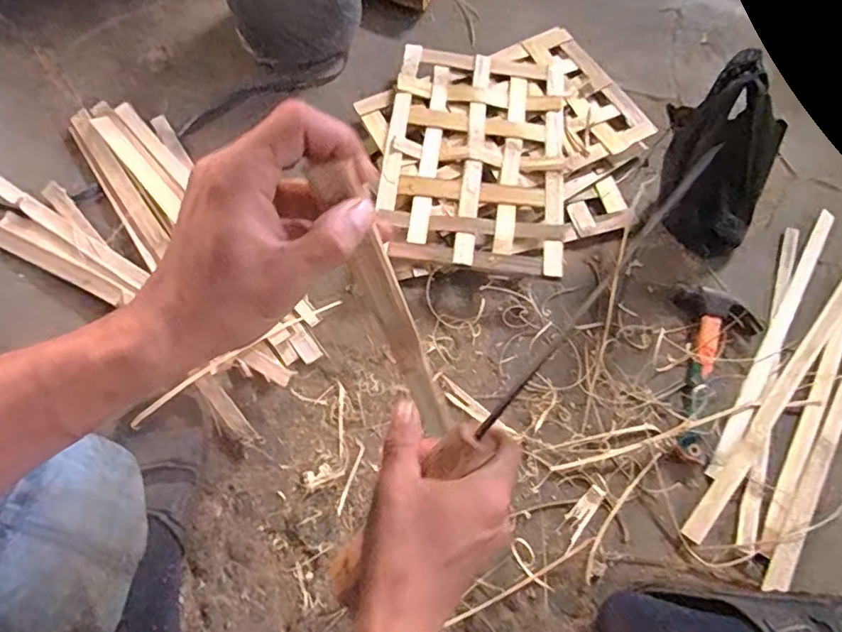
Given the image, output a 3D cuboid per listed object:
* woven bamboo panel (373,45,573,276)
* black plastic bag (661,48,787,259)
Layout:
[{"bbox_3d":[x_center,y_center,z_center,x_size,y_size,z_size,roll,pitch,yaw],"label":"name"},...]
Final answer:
[{"bbox_3d":[0.072,-0.210,0.735,0.232,0.016,0.341,4,65,-1],"label":"woven bamboo panel"},{"bbox_3d":[0.338,-0.175,0.646,0.097,0.260,0.107,-38,48,-15],"label":"black plastic bag"}]

